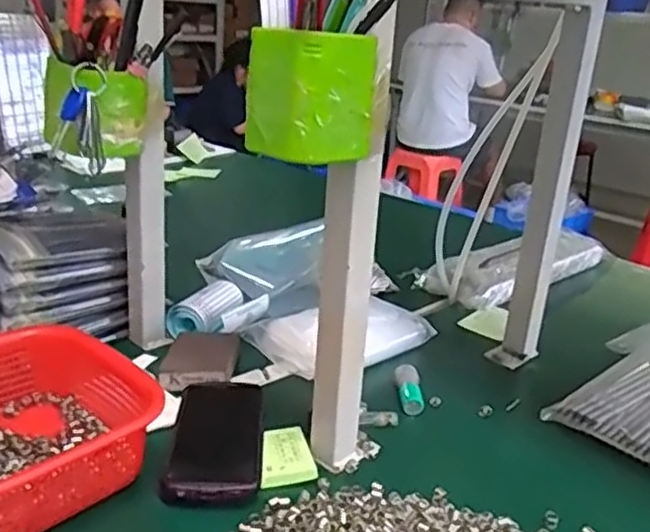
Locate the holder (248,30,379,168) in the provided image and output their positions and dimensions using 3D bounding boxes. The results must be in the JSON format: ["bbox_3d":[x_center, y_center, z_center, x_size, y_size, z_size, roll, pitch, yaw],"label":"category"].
[{"bbox_3d":[-0.008,-0.115,0.475,0.067,0.079,0.070,21,26,39],"label":"holder"}]

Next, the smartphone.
[{"bbox_3d":[-0.097,0.149,0.623,0.076,0.009,0.170,3,19,-5],"label":"smartphone"}]

